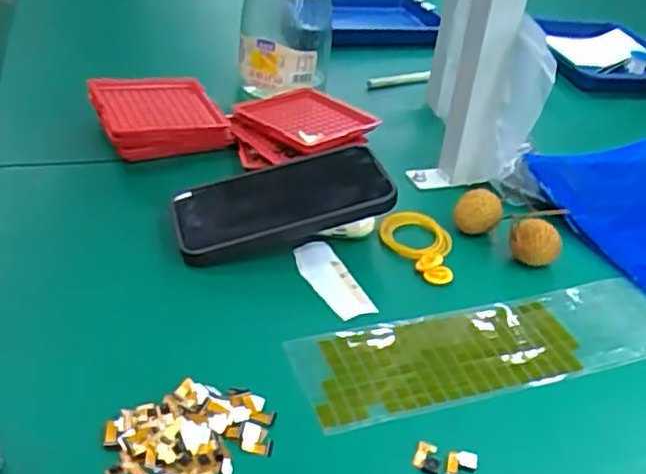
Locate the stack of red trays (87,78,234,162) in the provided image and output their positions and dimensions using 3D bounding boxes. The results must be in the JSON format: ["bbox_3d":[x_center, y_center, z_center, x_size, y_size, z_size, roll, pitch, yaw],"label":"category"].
[{"bbox_3d":[-0.146,-0.106,0.596,0.103,0.035,0.096,-12,39,-27],"label":"stack of red trays"}]

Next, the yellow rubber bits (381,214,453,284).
[{"bbox_3d":[0.070,0.005,0.517,0.054,0.010,0.073,10,35,4],"label":"yellow rubber bits"}]

